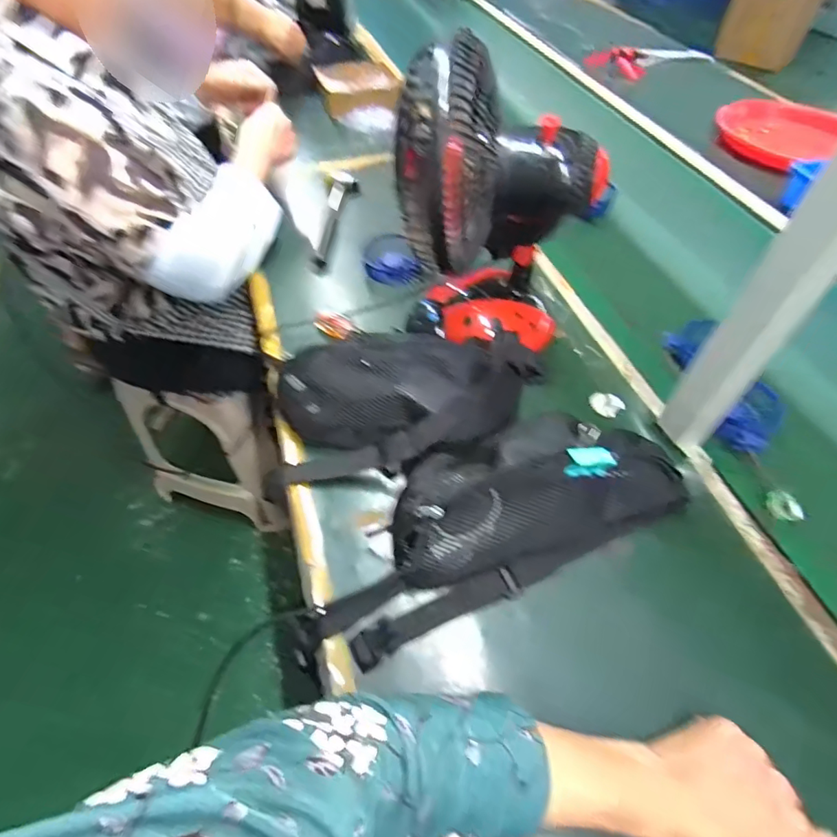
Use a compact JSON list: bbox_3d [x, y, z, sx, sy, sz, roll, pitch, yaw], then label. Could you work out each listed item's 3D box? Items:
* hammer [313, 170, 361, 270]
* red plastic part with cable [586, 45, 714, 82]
[{"bbox_3d":[-0.132,-0.329,0.823,0.049,0.034,0.232,2,53,0],"label":"hammer"},{"bbox_3d":[0.572,-0.887,1.253,0.283,0.039,0.147,2,56,7],"label":"red plastic part with cable"}]

